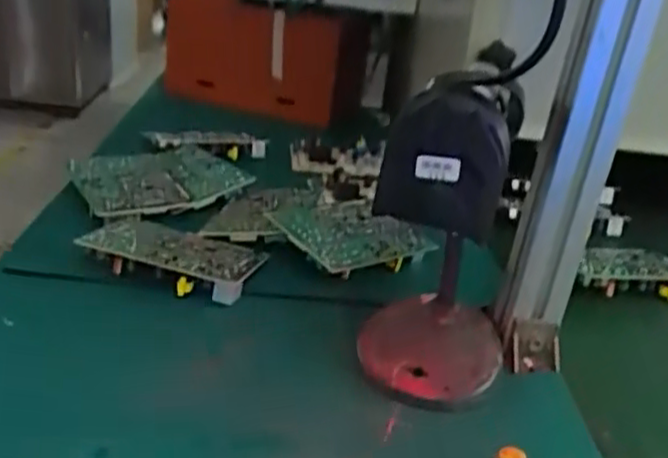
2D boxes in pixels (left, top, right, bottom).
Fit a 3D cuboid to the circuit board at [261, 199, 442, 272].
[{"bbox_3d":[0.013,-0.001,0.688,0.132,0.016,0.110,-10,38,-38],"label":"circuit board"}]

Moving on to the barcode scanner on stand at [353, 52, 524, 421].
[{"bbox_3d":[0.079,0.004,0.501,0.100,0.210,0.128,8,25,4],"label":"barcode scanner on stand"}]

